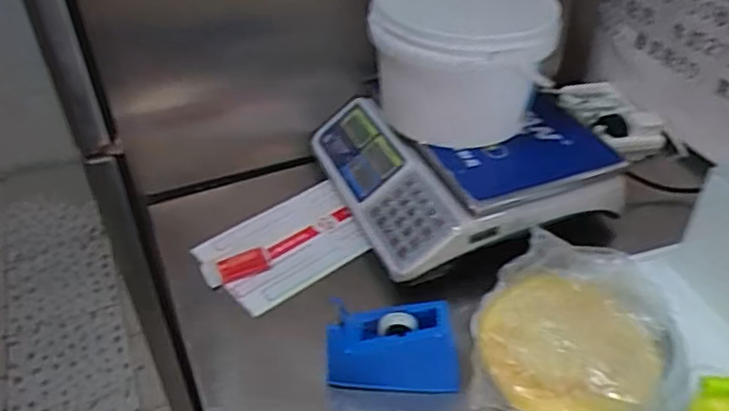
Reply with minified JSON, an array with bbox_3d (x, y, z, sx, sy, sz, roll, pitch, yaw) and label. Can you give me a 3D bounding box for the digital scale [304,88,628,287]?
[{"bbox_3d":[0.129,-0.066,0.894,0.323,0.098,0.316,-15,42,-17],"label":"digital scale"}]

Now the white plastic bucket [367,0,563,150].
[{"bbox_3d":[0.126,-0.192,0.840,0.215,0.198,0.207,8,41,11],"label":"white plastic bucket"}]

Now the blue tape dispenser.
[{"bbox_3d":[0.031,0.150,0.680,0.145,0.083,0.058,1,40,2],"label":"blue tape dispenser"}]

